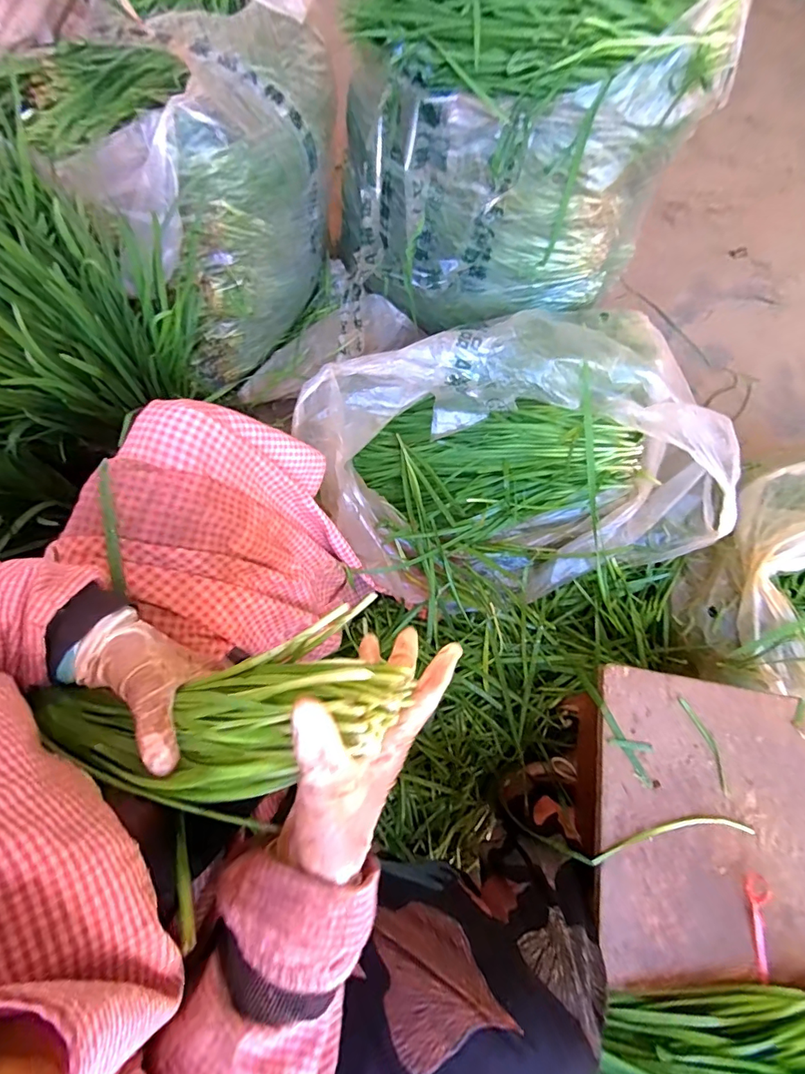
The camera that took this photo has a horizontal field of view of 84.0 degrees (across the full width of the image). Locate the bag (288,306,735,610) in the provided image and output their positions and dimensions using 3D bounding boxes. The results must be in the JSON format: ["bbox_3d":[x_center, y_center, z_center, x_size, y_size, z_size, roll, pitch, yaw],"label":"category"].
[{"bbox_3d":[0.151,-0.102,0.682,0.533,0.247,0.364,-13,69,-8],"label":"bag"}]

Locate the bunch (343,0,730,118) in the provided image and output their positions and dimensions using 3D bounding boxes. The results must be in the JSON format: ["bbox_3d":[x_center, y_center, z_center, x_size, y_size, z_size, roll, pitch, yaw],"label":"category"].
[{"bbox_3d":[0.165,-0.712,0.578,0.452,0.116,0.273,6,67,-1],"label":"bunch"}]

